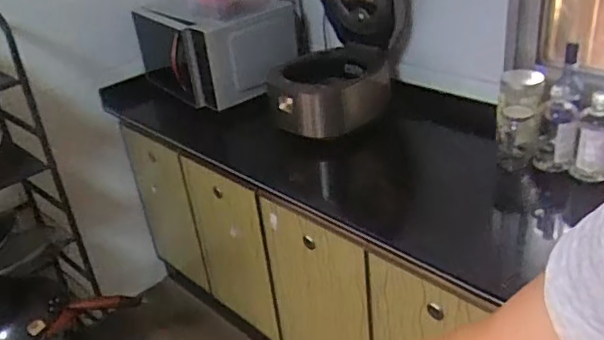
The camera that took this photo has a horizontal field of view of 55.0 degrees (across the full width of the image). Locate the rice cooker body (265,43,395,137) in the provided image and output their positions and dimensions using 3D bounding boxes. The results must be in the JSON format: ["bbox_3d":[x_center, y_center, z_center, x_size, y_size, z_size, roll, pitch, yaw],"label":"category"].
[{"bbox_3d":[0.079,-0.220,1.594,0.344,0.147,0.278,-9,30,-3],"label":"rice cooker body"}]

